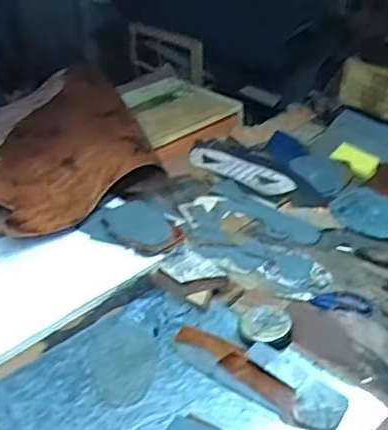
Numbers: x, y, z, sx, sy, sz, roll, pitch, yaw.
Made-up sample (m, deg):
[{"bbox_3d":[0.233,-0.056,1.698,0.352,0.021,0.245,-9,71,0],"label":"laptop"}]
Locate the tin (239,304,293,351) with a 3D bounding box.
[{"bbox_3d":[0.105,0.162,0.834,0.073,0.024,0.073,-2,33,1],"label":"tin"}]

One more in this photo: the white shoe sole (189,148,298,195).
[{"bbox_3d":[0.103,-0.101,1.298,0.280,0.006,0.070,26,53,33],"label":"white shoe sole"}]

